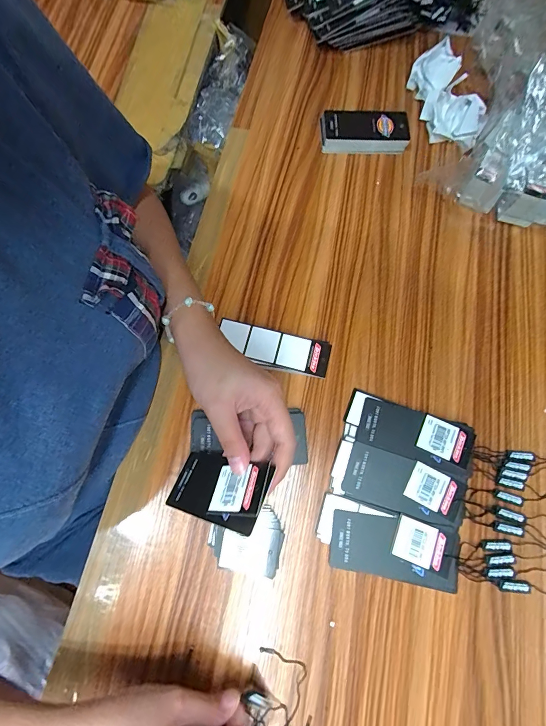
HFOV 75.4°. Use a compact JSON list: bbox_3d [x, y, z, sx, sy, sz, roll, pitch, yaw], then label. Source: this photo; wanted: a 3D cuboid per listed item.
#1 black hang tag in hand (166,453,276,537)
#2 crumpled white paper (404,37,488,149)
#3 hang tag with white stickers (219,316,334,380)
[{"bbox_3d":[-0.044,0.097,0.272,0.006,0.100,0.047,43,57,-33],"label":"black hang tag in hand"},{"bbox_3d":[0.229,-0.341,0.458,0.073,0.052,0.130,-6,73,-4],"label":"crumpled white paper"},{"bbox_3d":[0.000,-0.013,0.373,0.115,0.016,0.039,14,73,2],"label":"hang tag with white stickers"}]

